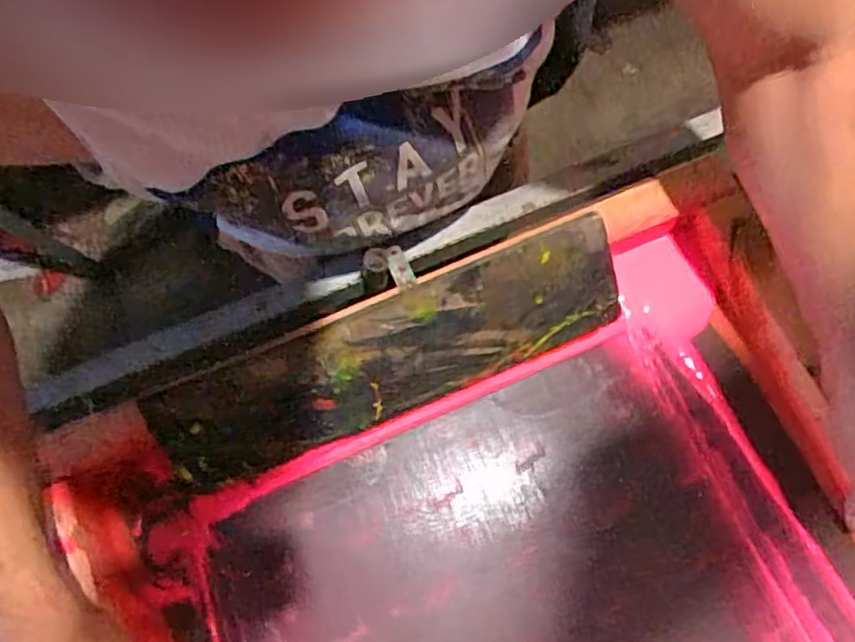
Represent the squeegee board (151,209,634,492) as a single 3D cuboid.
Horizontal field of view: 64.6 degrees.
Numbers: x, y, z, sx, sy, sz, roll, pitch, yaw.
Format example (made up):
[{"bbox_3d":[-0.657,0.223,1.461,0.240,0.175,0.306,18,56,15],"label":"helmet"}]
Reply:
[{"bbox_3d":[-0.024,0.029,0.536,0.376,0.020,0.098,-22,110,-6],"label":"squeegee board"}]

